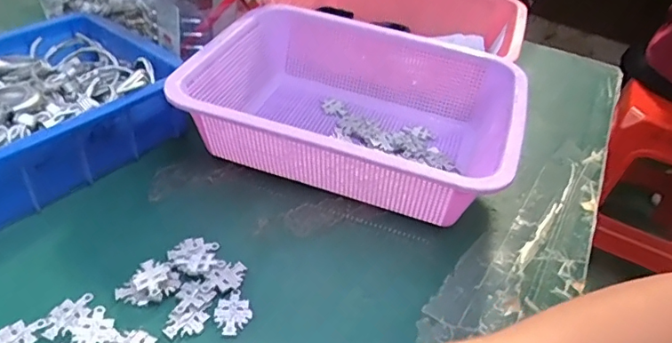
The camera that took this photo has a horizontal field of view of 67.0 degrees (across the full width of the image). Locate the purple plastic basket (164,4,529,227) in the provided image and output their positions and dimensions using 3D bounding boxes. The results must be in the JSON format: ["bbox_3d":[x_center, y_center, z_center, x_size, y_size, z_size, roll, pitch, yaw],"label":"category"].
[{"bbox_3d":[0.019,-0.056,0.498,0.300,0.094,0.217,16,39,10],"label":"purple plastic basket"}]

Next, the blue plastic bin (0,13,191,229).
[{"bbox_3d":[-0.275,-0.054,0.457,0.183,0.081,0.242,29,43,25],"label":"blue plastic bin"}]

